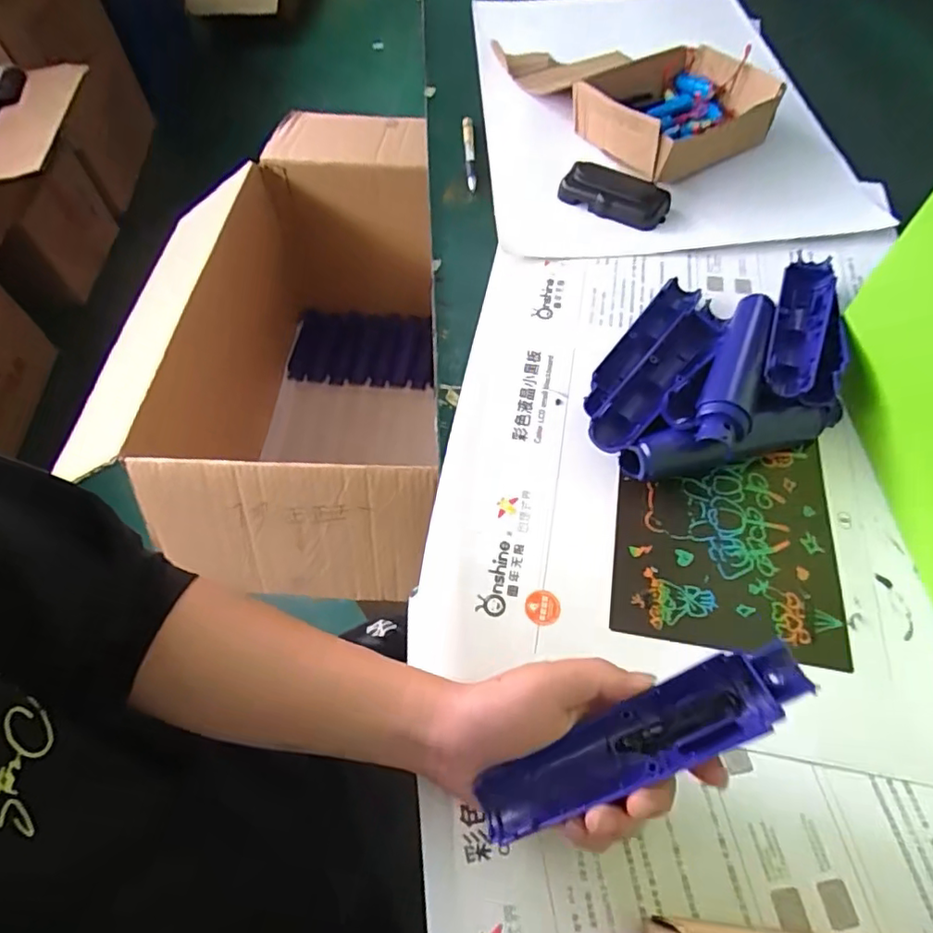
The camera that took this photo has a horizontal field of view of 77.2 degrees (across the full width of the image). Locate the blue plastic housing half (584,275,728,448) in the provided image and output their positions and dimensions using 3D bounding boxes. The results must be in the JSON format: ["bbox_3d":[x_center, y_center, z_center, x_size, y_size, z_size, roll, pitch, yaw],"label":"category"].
[{"bbox_3d":[0.148,-0.083,0.460,0.062,0.037,0.198,31,63,18],"label":"blue plastic housing half"}]

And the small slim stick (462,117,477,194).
[{"bbox_3d":[0.004,-0.347,0.641,0.013,0.010,0.123,-2,58,-2],"label":"small slim stick"}]

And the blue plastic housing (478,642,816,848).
[{"bbox_3d":[0.086,0.135,0.290,0.163,0.016,0.036,-25,60,3],"label":"blue plastic housing"}]

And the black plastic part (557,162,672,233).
[{"bbox_3d":[0.148,-0.272,0.584,0.103,0.022,0.057,30,62,17],"label":"black plastic part"}]

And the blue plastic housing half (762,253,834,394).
[{"bbox_3d":[0.261,-0.114,0.457,0.039,0.014,0.159,21,60,13],"label":"blue plastic housing half"}]

